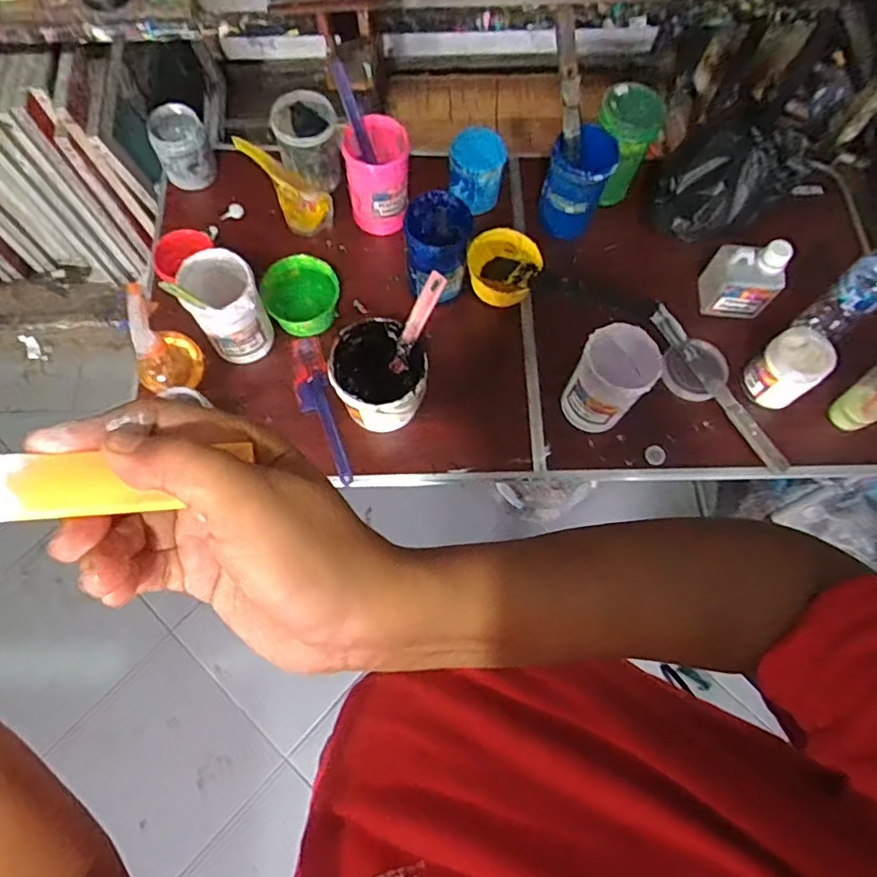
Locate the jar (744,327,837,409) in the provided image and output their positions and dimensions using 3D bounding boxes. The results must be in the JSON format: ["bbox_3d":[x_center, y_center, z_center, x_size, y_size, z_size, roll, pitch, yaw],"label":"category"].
[{"bbox_3d":[0.506,-0.106,0.858,0.080,0.112,0.085,-40,77,-13],"label":"jar"}]

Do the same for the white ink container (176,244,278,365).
[{"bbox_3d":[-0.295,-0.183,0.838,0.092,0.137,0.101,0,72,-1],"label":"white ink container"}]

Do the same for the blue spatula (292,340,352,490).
[{"bbox_3d":[-0.178,-0.043,0.884,0.050,0.010,0.237,-14,73,-6],"label":"blue spatula"}]

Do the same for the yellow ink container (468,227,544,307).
[{"bbox_3d":[0.101,-0.265,0.941,0.114,0.072,0.107,0,72,-1],"label":"yellow ink container"}]

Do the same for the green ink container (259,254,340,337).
[{"bbox_3d":[-0.208,-0.214,0.916,0.112,0.072,0.122,0,72,-1],"label":"green ink container"}]

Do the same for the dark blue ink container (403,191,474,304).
[{"bbox_3d":[-0.001,-0.279,0.884,0.092,0.124,0.108,3,72,0],"label":"dark blue ink container"}]

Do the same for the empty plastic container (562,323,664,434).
[{"bbox_3d":[0.235,-0.082,0.828,0.096,0.151,0.100,0,72,-1],"label":"empty plastic container"}]

